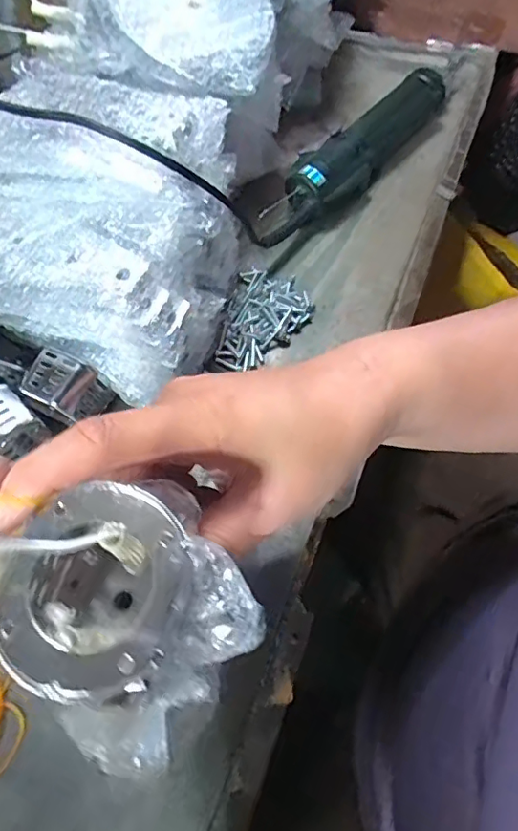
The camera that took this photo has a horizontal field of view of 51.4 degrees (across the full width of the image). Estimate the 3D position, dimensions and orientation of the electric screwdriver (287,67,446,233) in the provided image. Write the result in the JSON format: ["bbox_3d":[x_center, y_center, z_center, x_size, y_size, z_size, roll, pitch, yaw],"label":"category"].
[{"bbox_3d":[0.090,-0.239,0.480,0.053,0.052,0.210,36,70,20],"label":"electric screwdriver"}]

